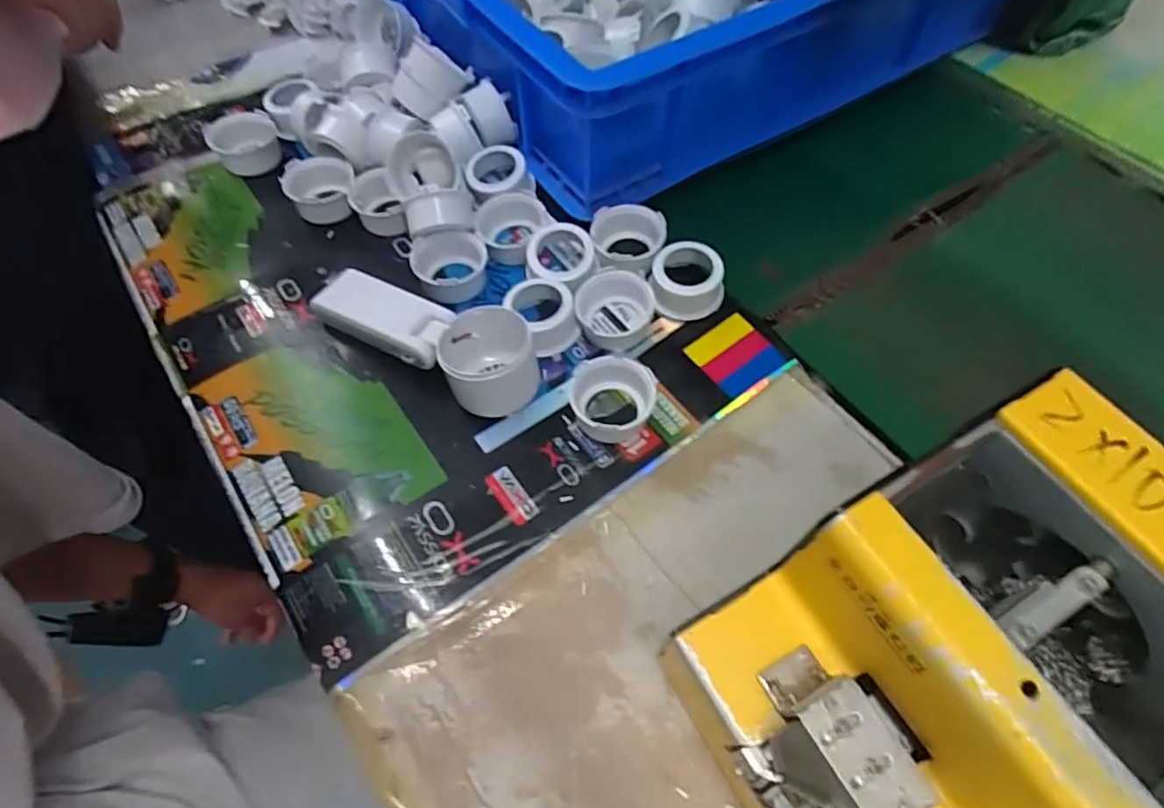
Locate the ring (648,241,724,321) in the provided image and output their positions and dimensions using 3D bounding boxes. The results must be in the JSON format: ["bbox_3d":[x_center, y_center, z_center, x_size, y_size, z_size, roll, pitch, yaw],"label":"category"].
[{"bbox_3d":[0.075,-0.087,0.419,0.048,0.034,0.049,0,59,0],"label":"ring"}]

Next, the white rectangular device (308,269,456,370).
[{"bbox_3d":[-0.137,-0.059,0.407,0.103,0.029,0.041,27,62,15],"label":"white rectangular device"}]

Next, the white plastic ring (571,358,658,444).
[{"bbox_3d":[0.019,-0.005,0.383,0.053,0.028,0.047,36,65,19],"label":"white plastic ring"}]

